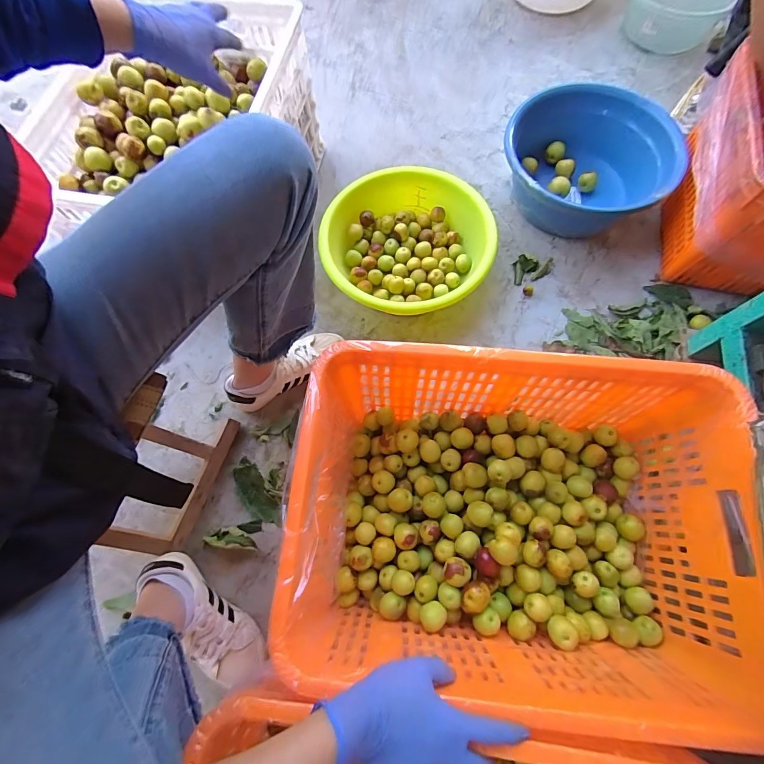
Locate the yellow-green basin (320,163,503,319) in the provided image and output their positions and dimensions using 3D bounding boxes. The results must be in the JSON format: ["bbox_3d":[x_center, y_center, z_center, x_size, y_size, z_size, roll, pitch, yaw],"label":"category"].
[{"bbox_3d":[0.046,-0.280,0.787,0.311,0.114,0.327,0,71,1],"label":"yellow-green basin"}]

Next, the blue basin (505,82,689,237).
[{"bbox_3d":[0.427,-0.468,0.831,0.309,0.152,0.309,0,71,1],"label":"blue basin"}]

